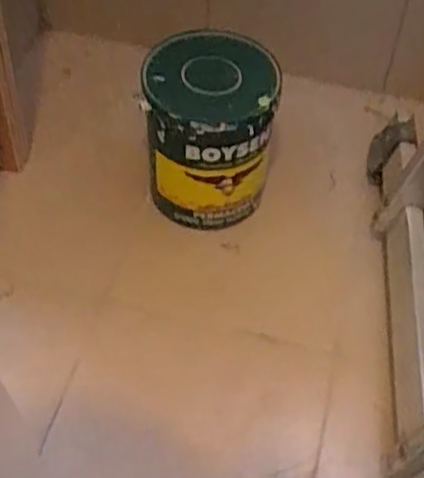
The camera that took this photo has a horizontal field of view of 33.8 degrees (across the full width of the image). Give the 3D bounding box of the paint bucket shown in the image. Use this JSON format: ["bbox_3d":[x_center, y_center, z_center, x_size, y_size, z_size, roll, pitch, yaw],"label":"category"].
[{"bbox_3d":[-0.004,-0.143,0.910,0.157,0.221,0.162,1,53,-1],"label":"paint bucket"}]

